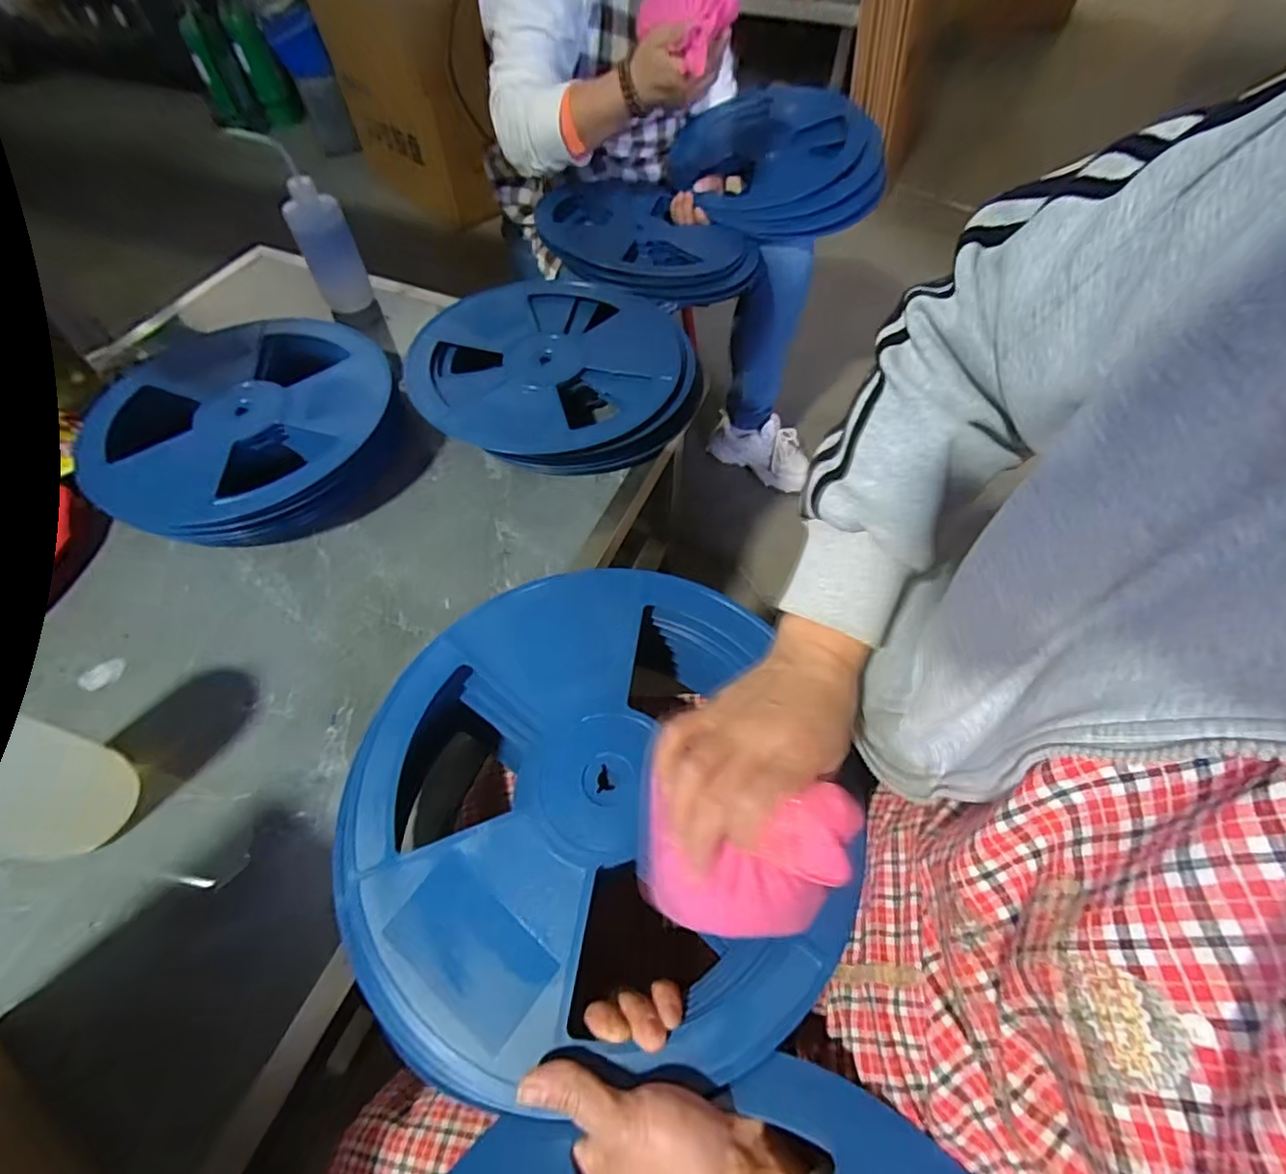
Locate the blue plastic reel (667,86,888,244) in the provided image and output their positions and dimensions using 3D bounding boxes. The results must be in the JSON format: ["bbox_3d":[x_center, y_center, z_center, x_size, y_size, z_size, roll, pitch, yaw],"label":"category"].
[{"bbox_3d":[0.230,-0.744,1.014,0.346,0.079,0.406,7,57,4],"label":"blue plastic reel"}]

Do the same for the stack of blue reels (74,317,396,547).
[{"bbox_3d":[-0.446,-0.190,0.686,0.304,0.089,0.296,-21,59,-14],"label":"stack of blue reels"}]

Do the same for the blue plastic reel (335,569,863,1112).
[{"bbox_3d":[-0.036,0.134,0.386,0.303,0.034,0.309,0,56,-1],"label":"blue plastic reel"}]

